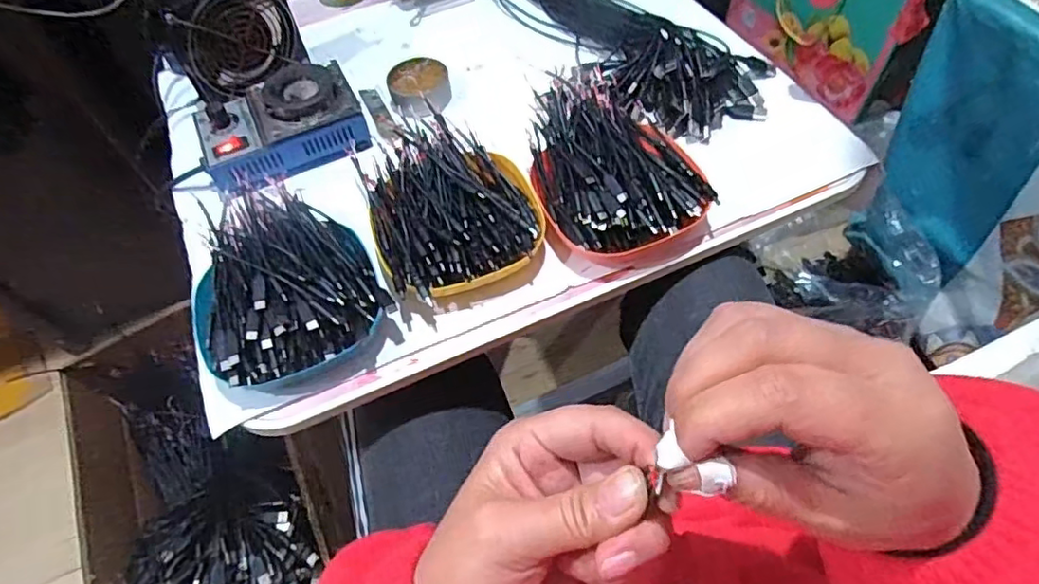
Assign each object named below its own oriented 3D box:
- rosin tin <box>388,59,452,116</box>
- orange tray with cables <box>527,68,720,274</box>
[{"bbox_3d":[-0.105,-0.217,0.638,0.062,0.025,0.070,-12,57,-3],"label":"rosin tin"},{"bbox_3d":[0.080,-0.109,0.525,0.136,0.063,0.182,-12,57,-3],"label":"orange tray with cables"}]

